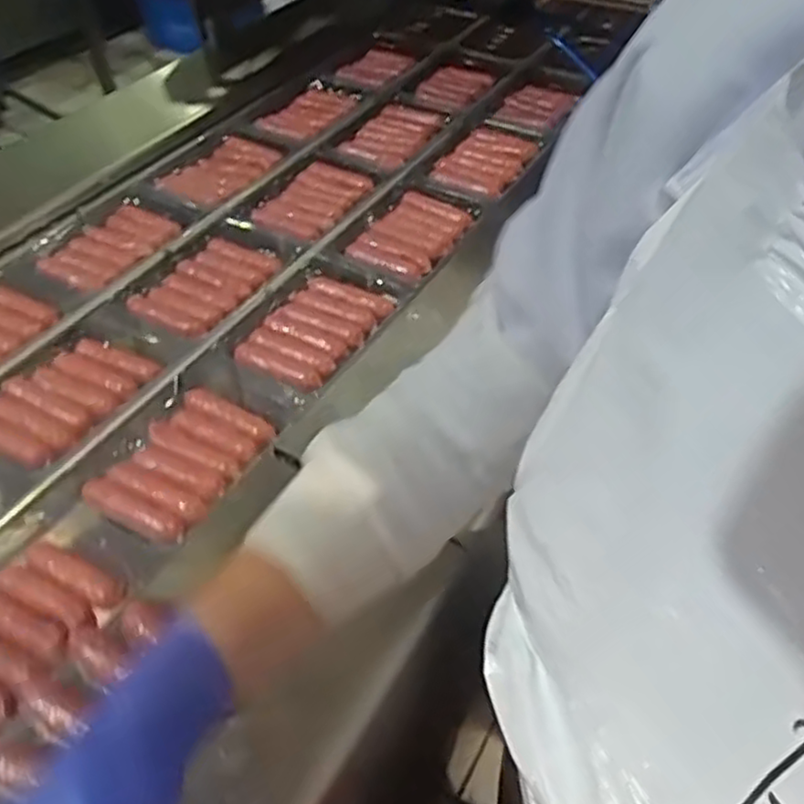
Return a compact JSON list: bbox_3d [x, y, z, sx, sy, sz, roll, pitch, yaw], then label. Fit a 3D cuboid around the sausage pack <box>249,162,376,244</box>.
[{"bbox_3d":[-0.103,-0.233,0.841,0.097,0.019,0.160,20,48,18],"label":"sausage pack"}]

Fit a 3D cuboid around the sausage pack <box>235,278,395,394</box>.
[{"bbox_3d":[-0.086,-0.068,0.687,0.091,0.018,0.141,25,50,22],"label":"sausage pack"}]

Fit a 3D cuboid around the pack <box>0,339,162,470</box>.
[{"bbox_3d":[-0.297,-0.006,0.631,0.090,0.017,0.139,26,50,22],"label":"pack"}]

